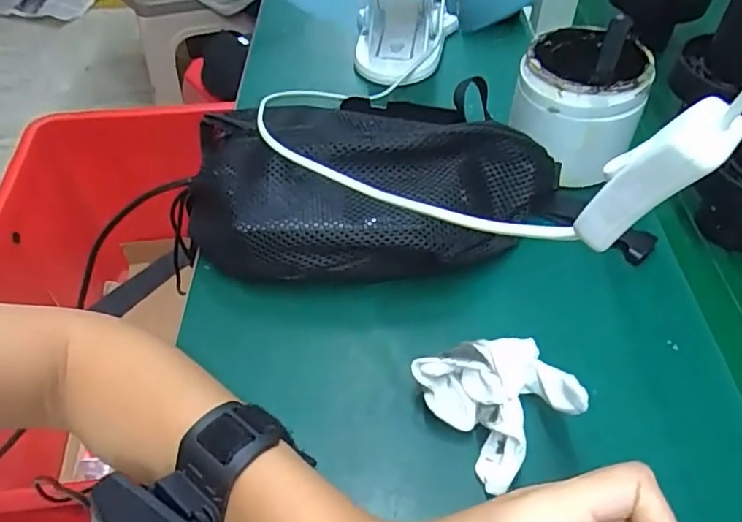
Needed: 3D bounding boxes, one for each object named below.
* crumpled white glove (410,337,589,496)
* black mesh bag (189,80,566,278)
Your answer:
[{"bbox_3d":[0.071,0.074,0.322,0.069,0.043,0.074,-26,53,-20],"label":"crumpled white glove"},{"bbox_3d":[-0.005,-0.048,0.406,0.269,0.083,0.133,3,49,4],"label":"black mesh bag"}]

